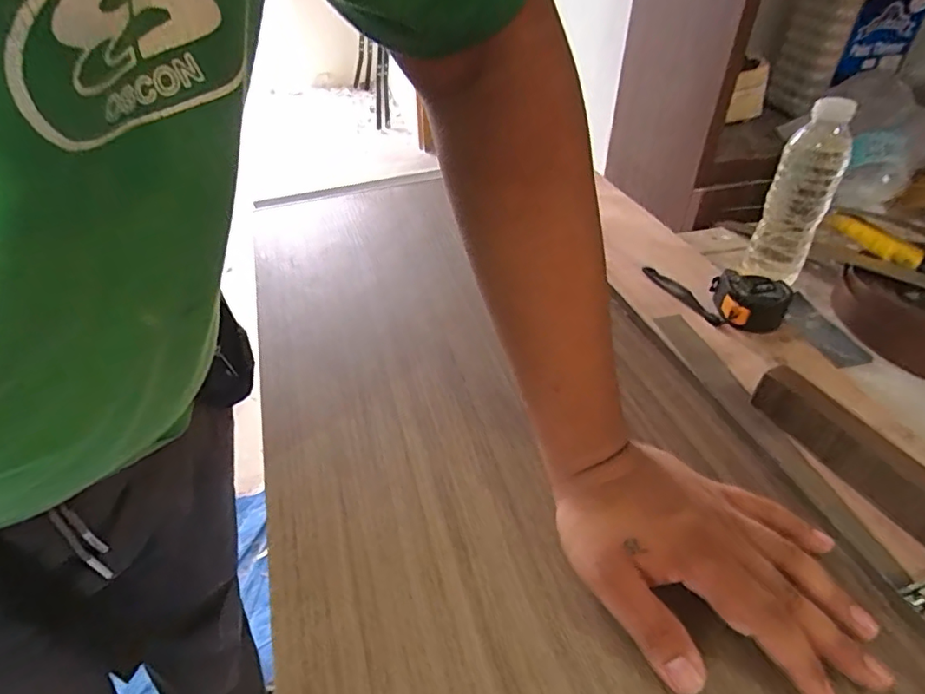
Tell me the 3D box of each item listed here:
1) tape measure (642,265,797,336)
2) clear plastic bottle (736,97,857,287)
[{"bbox_3d":[0.242,-0.055,0.547,0.054,0.042,0.147,-30,37,-34],"label":"tape measure"},{"bbox_3d":[0.333,-0.148,0.542,0.058,0.171,0.050,26,47,28],"label":"clear plastic bottle"}]

